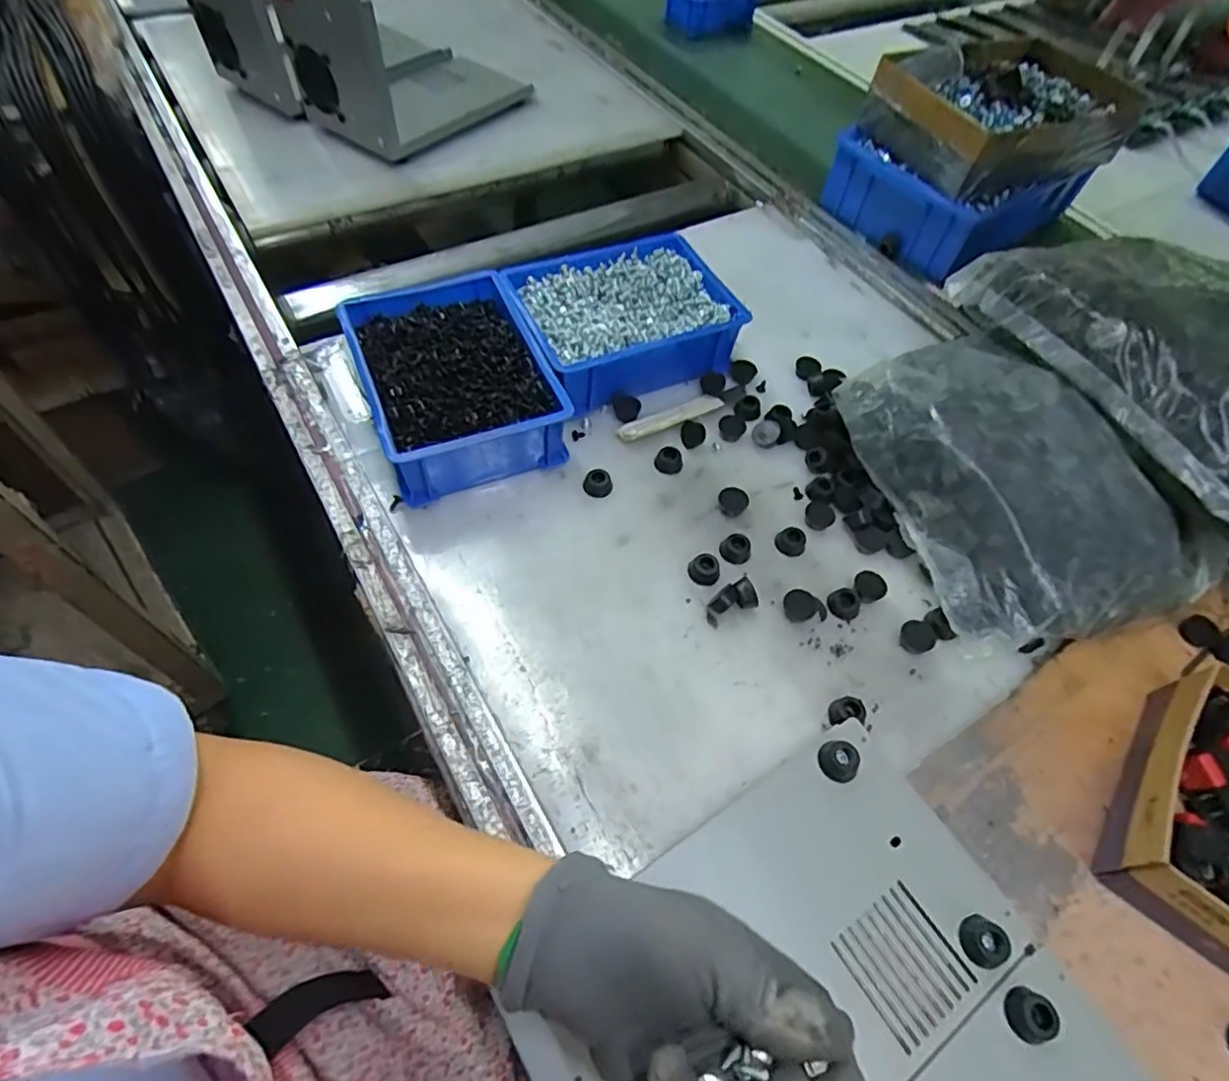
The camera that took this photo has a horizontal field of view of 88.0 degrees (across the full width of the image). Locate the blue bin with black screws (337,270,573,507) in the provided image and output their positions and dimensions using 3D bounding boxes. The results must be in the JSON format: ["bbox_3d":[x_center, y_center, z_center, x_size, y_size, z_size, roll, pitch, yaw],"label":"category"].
[{"bbox_3d":[-0.141,-0.137,0.567,0.150,0.080,0.208,-19,60,-16],"label":"blue bin with black screws"}]

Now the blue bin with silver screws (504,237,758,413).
[{"bbox_3d":[0.010,-0.212,0.622,0.201,0.064,0.156,-20,61,-16],"label":"blue bin with silver screws"}]

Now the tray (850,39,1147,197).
[{"bbox_3d":[0.429,-0.475,0.710,0.238,0.083,0.174,-22,62,-17],"label":"tray"}]

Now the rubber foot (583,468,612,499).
[{"bbox_3d":[-0.014,-0.051,0.543,0.024,0.020,0.021,1,56,-1],"label":"rubber foot"}]

